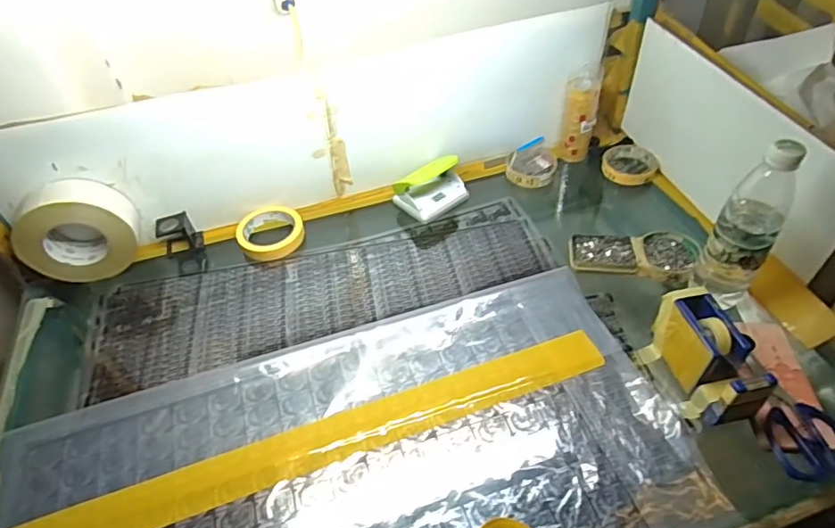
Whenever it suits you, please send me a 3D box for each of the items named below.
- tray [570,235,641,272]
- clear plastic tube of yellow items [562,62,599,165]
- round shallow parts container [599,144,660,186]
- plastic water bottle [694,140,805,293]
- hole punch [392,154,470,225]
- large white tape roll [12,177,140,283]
[{"bbox_3d":[0.259,-0.019,0.747,0.087,0.014,0.070,3,46,8],"label":"tray"},{"bbox_3d":[0.268,-0.251,0.887,0.057,0.132,0.071,9,47,13],"label":"clear plastic tube of yellow items"},{"bbox_3d":[0.354,-0.167,0.888,0.090,0.017,0.094,-2,46,2],"label":"round shallow parts container"},{"bbox_3d":[0.382,-0.040,0.618,0.065,0.216,0.064,30,55,29],"label":"plastic water bottle"},{"bbox_3d":[0.022,-0.126,0.843,0.099,0.067,0.073,-33,52,-25],"label":"hole punch"},{"bbox_3d":[-0.459,-0.035,0.728,0.146,0.145,0.058,-19,47,-14],"label":"large white tape roll"}]

